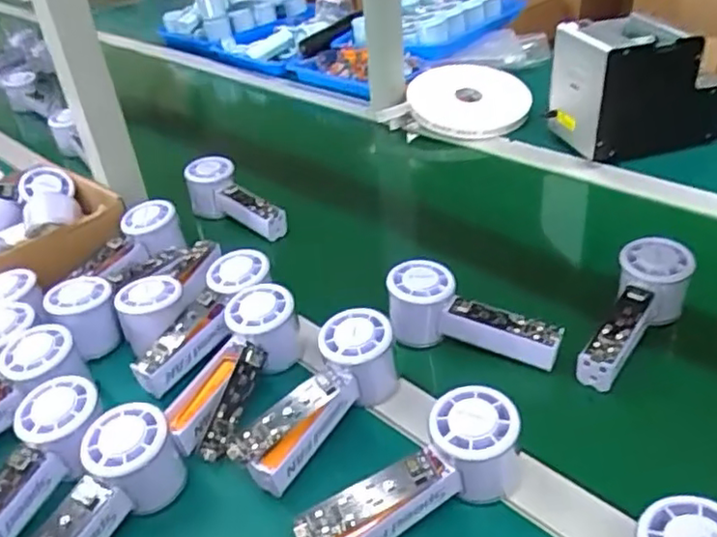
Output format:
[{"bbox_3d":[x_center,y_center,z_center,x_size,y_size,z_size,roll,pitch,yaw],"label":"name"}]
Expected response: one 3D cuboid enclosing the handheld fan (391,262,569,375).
[{"bbox_3d":[0.098,0.042,0.552,0.143,0.067,0.044,9,38,20],"label":"handheld fan"}]

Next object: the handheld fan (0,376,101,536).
[{"bbox_3d":[-0.232,0.151,0.445,0.050,0.051,0.142,15,53,15],"label":"handheld fan"}]

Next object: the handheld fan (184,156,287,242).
[{"bbox_3d":[-0.144,-0.078,0.759,0.053,0.059,0.156,-28,41,-28],"label":"handheld fan"}]

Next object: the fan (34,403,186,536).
[{"bbox_3d":[-0.178,0.159,0.416,0.047,0.063,0.143,15,40,26],"label":"fan"}]

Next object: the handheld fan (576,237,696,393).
[{"bbox_3d":[0.224,0.036,0.532,0.056,0.066,0.140,23,45,35],"label":"handheld fan"}]

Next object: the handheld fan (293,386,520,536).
[{"bbox_3d":[0.035,0.135,0.414,0.151,0.062,0.047,-19,37,-18],"label":"handheld fan"}]

